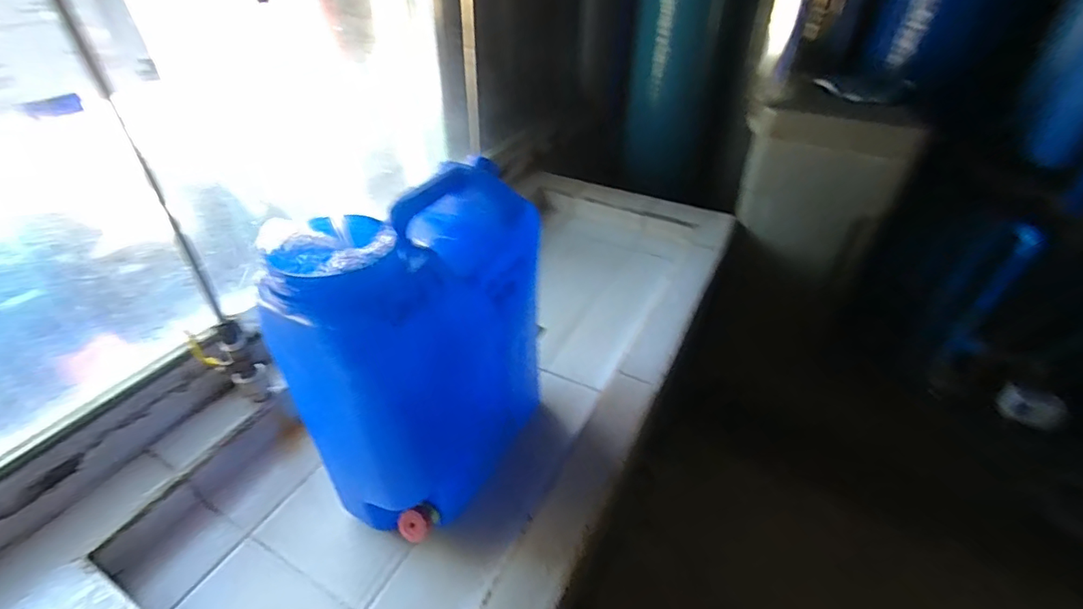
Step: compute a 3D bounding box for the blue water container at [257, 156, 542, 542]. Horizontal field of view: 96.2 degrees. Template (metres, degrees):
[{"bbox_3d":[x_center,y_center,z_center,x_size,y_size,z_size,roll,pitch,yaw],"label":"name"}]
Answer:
[{"bbox_3d":[-0.130,0.063,0.602,0.169,0.400,0.297,15,41,17],"label":"blue water container"}]

